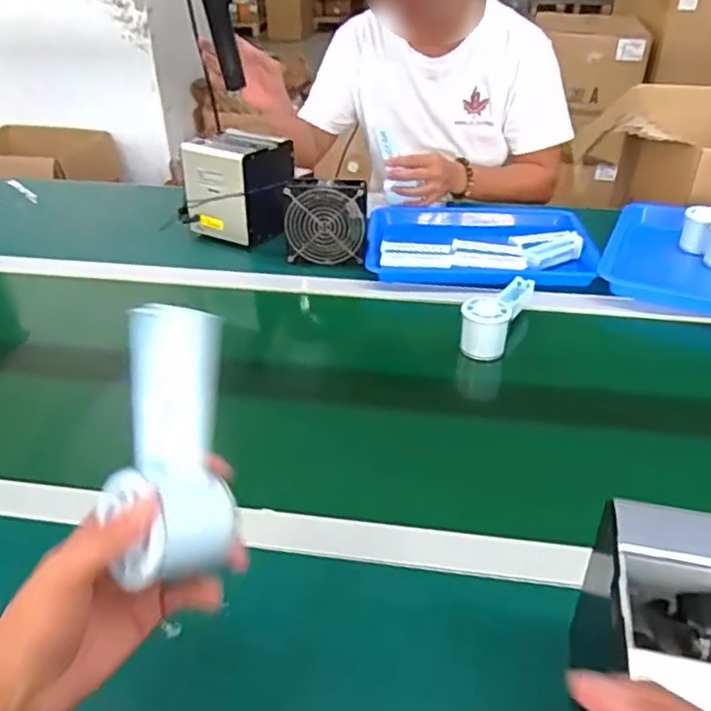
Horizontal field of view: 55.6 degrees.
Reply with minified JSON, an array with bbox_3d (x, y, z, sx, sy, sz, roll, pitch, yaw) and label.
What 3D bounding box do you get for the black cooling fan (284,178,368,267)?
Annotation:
[{"bbox_3d":[-0.043,-0.196,0.991,0.117,0.108,0.047,5,34,9],"label":"black cooling fan"}]

